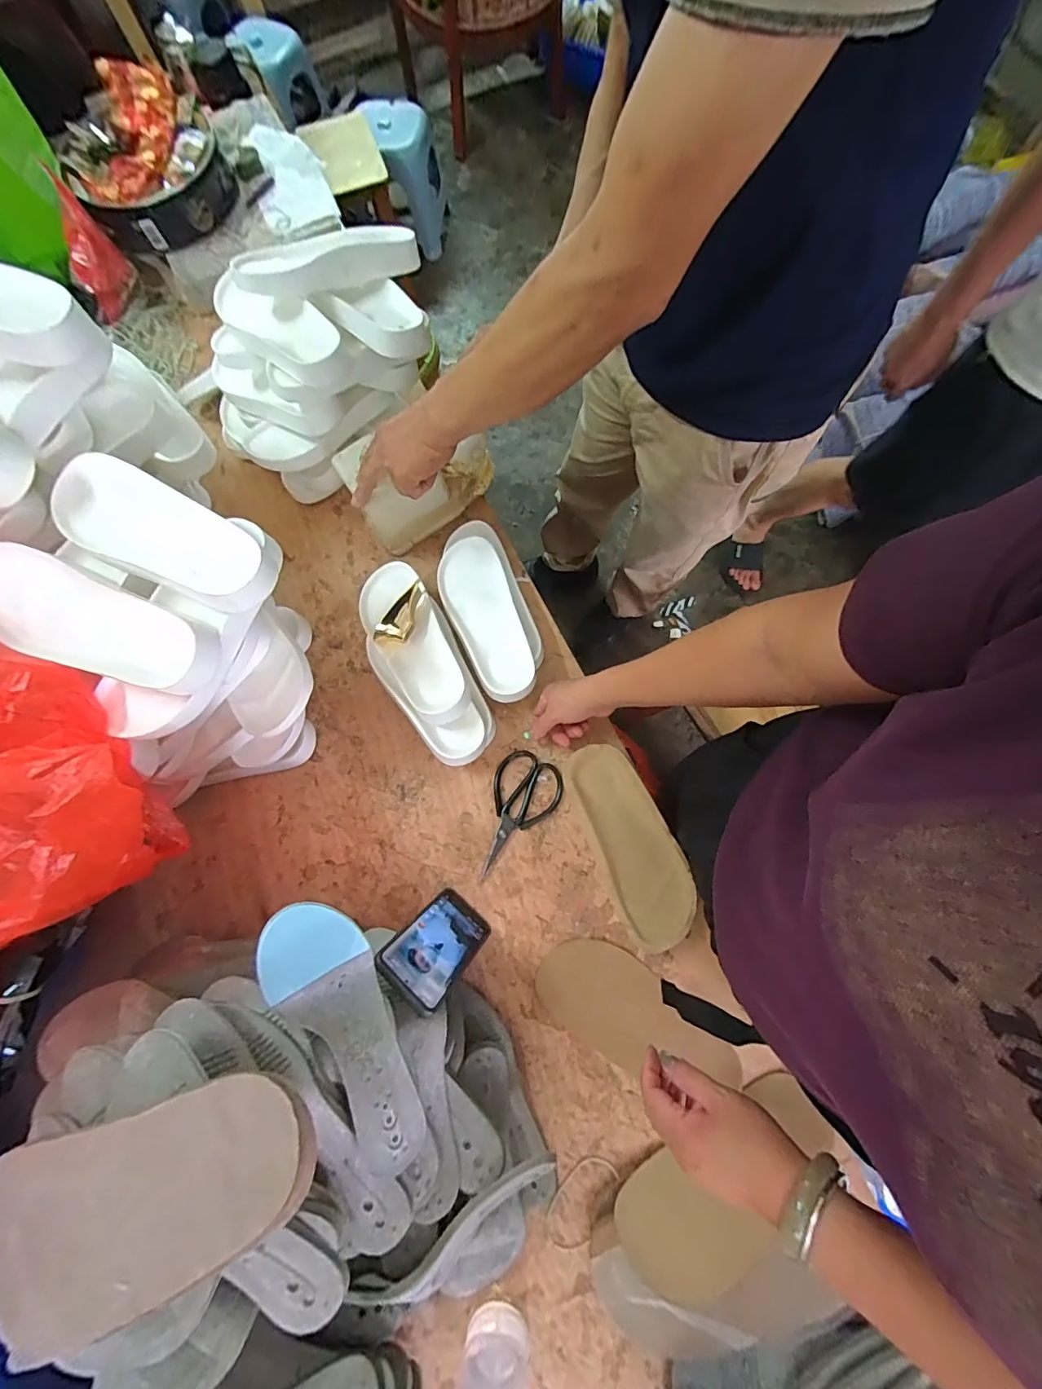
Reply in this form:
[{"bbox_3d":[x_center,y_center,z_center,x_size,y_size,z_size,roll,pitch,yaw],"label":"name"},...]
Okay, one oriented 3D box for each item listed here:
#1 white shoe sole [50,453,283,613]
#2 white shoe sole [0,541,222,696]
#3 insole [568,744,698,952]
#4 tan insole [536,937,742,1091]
[{"bbox_3d":[-0.350,-0.159,0.482,0.244,0.034,0.095,24,77,8],"label":"white shoe sole"},{"bbox_3d":[-0.408,-0.069,0.469,0.235,0.042,0.099,22,77,7],"label":"white shoe sole"},{"bbox_3d":[0.139,0.181,0.616,0.095,0.030,0.242,-20,75,-3],"label":"insole"},{"bbox_3d":[0.137,0.379,0.576,0.241,0.007,0.106,29,78,9],"label":"tan insole"}]

